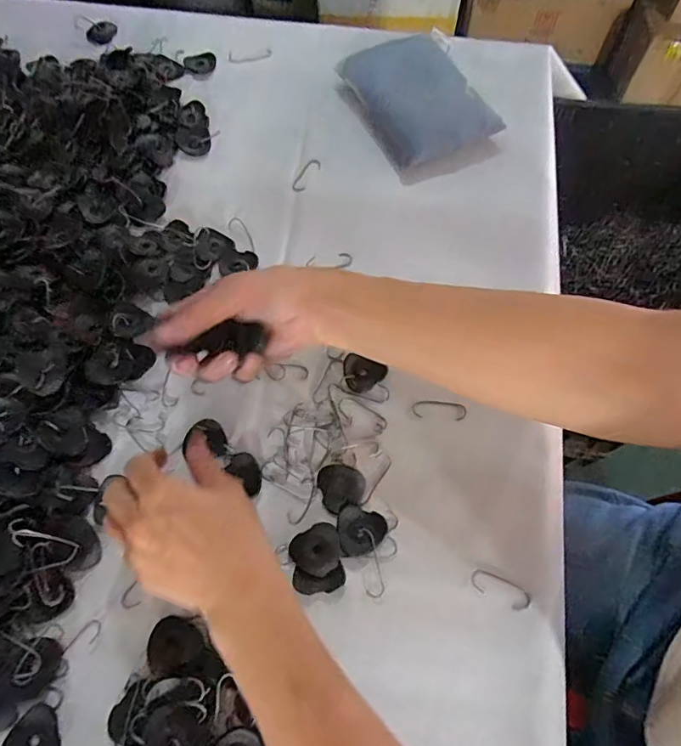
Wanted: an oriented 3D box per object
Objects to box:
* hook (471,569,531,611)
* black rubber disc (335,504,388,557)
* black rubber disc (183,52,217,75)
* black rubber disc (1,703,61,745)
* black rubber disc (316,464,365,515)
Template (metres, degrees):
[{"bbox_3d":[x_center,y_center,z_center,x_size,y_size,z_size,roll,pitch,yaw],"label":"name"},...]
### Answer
[{"bbox_3d":[0.112,0.151,0.354,0.042,0.004,0.015,25,68,11],"label":"hook"},{"bbox_3d":[0.014,0.116,0.369,0.035,0.004,0.034,0,66,0],"label":"black rubber disc"},{"bbox_3d":[-0.163,-0.357,0.586,0.037,0.012,0.022,-8,66,-3],"label":"black rubber disc"},{"bbox_3d":[-0.192,0.232,0.319,0.033,0.004,0.033,36,71,15],"label":"black rubber disc"},{"bbox_3d":[-0.001,0.084,0.385,0.034,0.004,0.034,0,66,0],"label":"black rubber disc"}]

